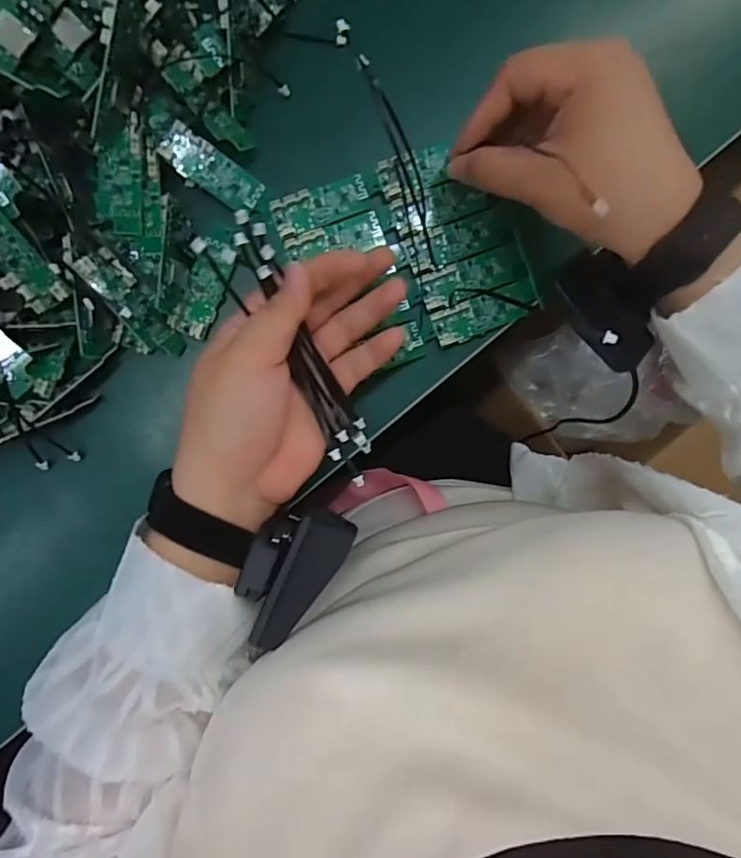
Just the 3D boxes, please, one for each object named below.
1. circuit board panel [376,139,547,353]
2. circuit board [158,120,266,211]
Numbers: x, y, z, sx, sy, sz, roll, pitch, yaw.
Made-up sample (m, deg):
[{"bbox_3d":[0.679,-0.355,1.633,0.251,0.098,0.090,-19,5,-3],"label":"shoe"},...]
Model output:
[{"bbox_3d":[0.057,-0.120,0.339,0.070,0.007,0.119,-21,92,-1],"label":"circuit board panel"},{"bbox_3d":[-0.095,-0.154,0.323,0.060,0.009,0.025,31,96,-21],"label":"circuit board"}]

